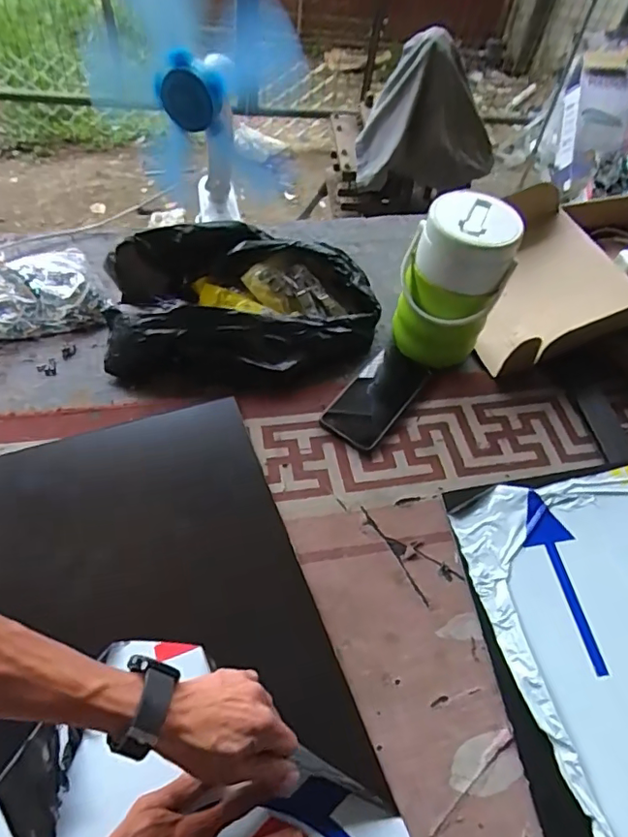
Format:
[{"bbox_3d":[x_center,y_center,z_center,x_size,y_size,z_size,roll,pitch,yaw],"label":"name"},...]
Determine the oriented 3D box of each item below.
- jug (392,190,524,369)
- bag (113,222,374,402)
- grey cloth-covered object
[{"bbox_3d":[0.171,-0.165,0.709,0.122,0.210,0.117,5,53,-2],"label":"jug"},{"bbox_3d":[-0.093,-0.146,0.737,0.352,0.110,0.226,7,53,-1],"label":"bag"},{"bbox_3d":[0.245,-0.656,1.179,0.293,0.260,0.138,-3,55,-11],"label":"grey cloth-covered object"}]

